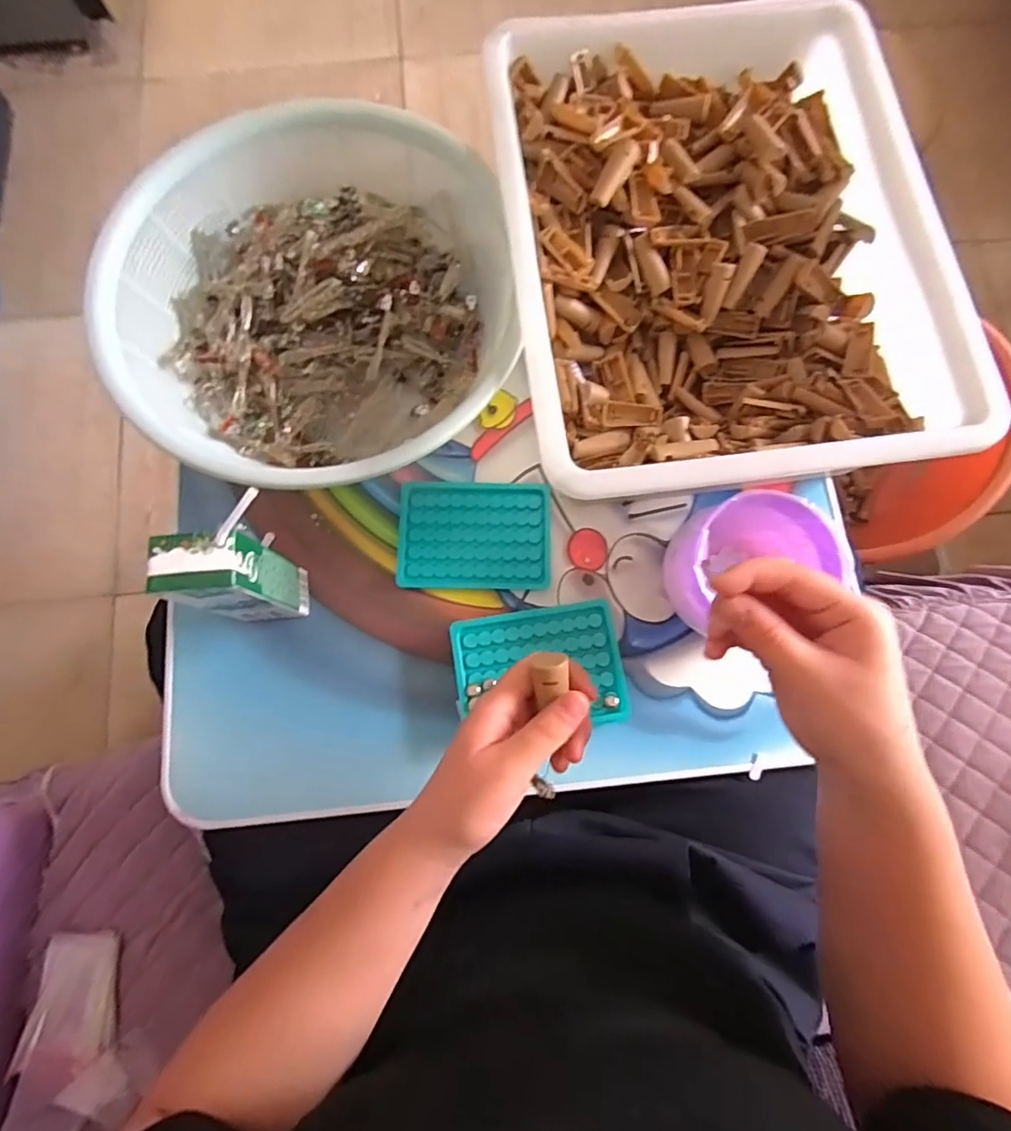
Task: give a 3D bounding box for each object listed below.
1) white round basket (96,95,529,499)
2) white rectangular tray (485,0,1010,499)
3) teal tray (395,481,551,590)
[{"bbox_3d":[-0.157,-0.225,0.455,0.307,0.114,0.283,0,79,0],"label":"white round basket"},{"bbox_3d":[0.161,-0.253,0.448,0.320,0.104,0.408,-8,79,-2],"label":"white rectangular tray"},{"bbox_3d":[-0.026,-0.028,0.466,0.129,0.007,0.096,1,79,0],"label":"teal tray"}]

